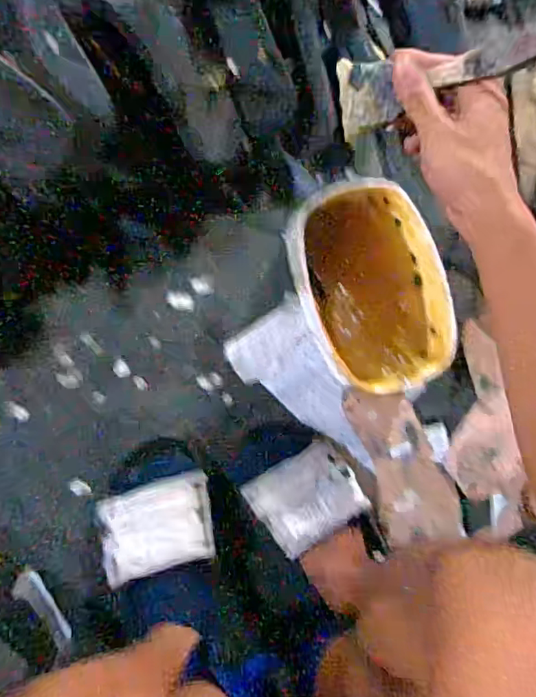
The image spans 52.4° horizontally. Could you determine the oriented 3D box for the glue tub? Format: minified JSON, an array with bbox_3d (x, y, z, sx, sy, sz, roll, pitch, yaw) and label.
[{"bbox_3d":[0.102,-0.059,0.546,0.137,0.079,0.211,-13,96,-7],"label":"glue tub"}]

